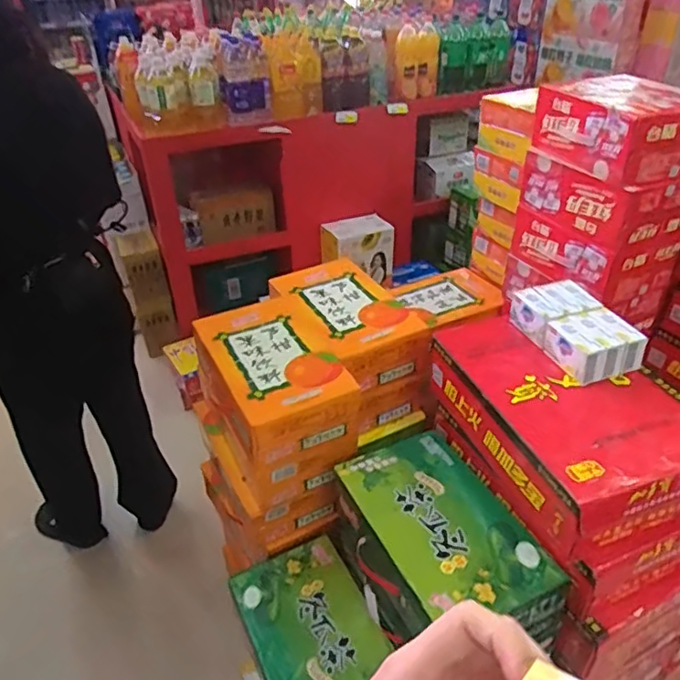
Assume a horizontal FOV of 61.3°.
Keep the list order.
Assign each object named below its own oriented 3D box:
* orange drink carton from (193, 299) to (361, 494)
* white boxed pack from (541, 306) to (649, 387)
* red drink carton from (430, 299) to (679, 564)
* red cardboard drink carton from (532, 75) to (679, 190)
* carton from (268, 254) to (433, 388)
[{"bbox_3d":[-0.139,0.093,1.137,0.232,0.174,0.341,-17,37,-20],"label":"orange drink carton"},{"bbox_3d":[0.405,0.009,0.914,0.118,0.062,0.104,-10,36,-11],"label":"white boxed pack"},{"bbox_3d":[0.356,0.119,0.917,0.265,0.122,0.408,-13,36,-14],"label":"red drink carton"},{"bbox_3d":[0.526,-0.394,1.074,0.188,0.137,0.296,-15,37,-18],"label":"red cardboard drink carton"},{"bbox_3d":[0.006,-0.037,1.276,0.222,0.132,0.371,-19,38,-23],"label":"carton"}]

